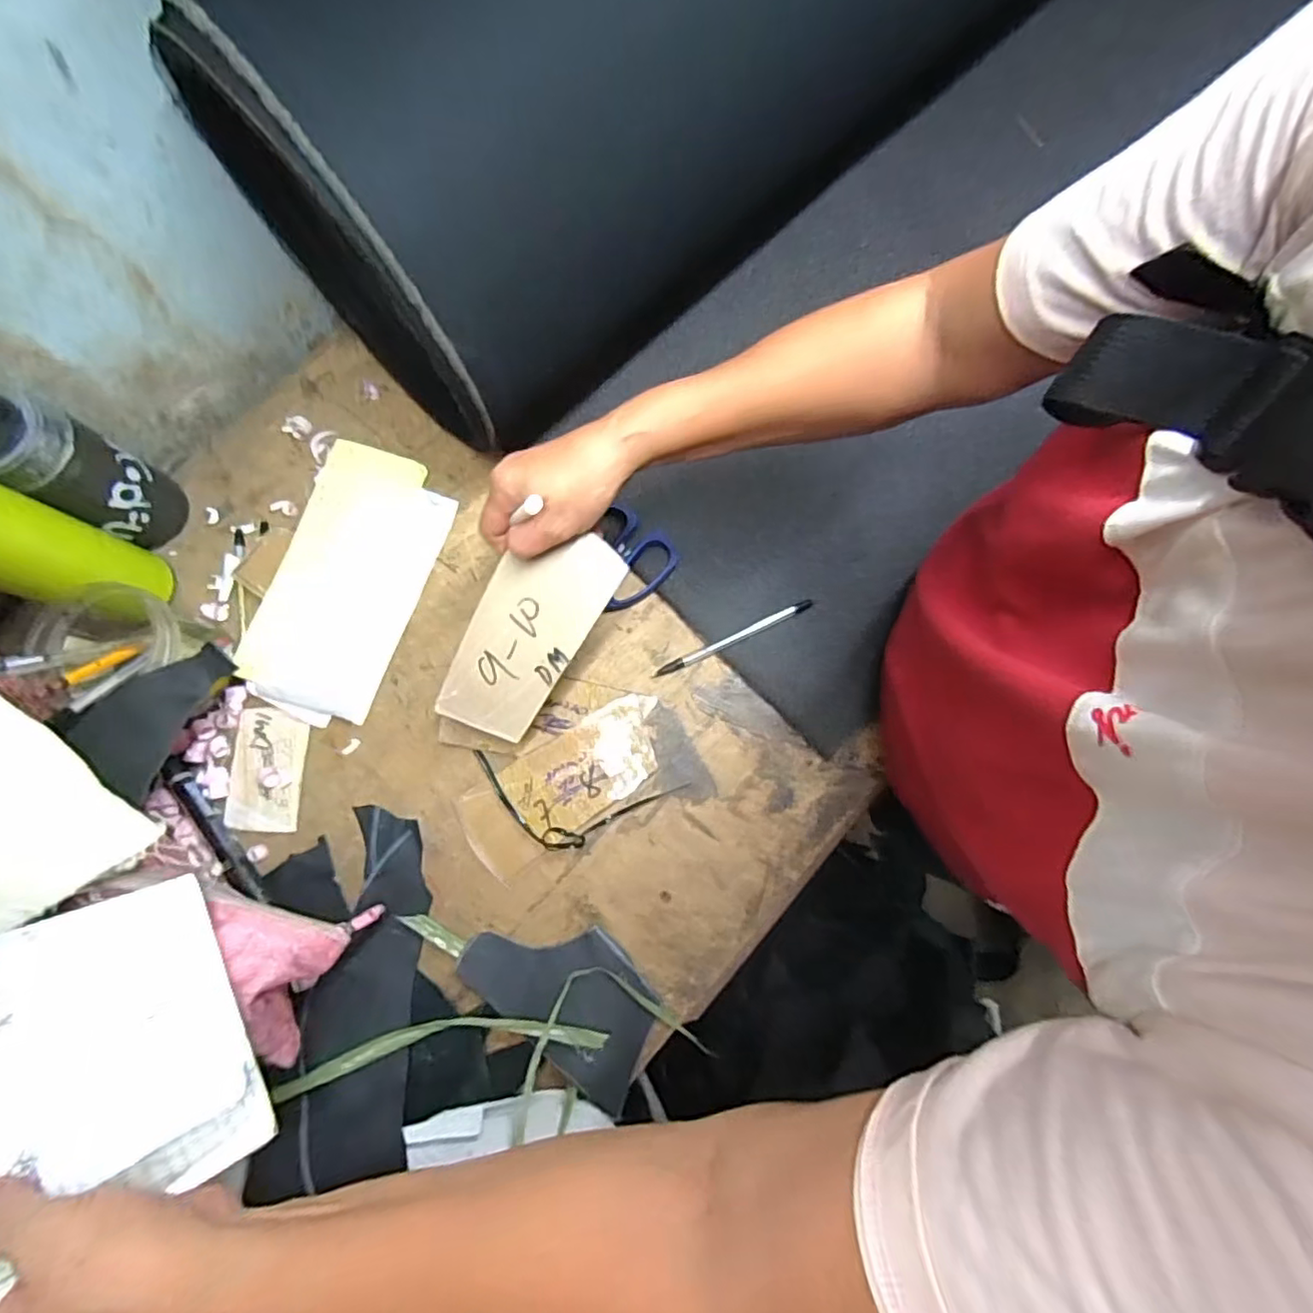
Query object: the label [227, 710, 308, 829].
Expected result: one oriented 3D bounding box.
[{"bbox_3d":[-0.302,0.087,0.473,0.052,0.010,0.091,1,79,0],"label":"label"}]

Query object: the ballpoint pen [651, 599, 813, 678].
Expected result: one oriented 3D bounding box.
[{"bbox_3d":[0.062,-0.015,0.497,0.139,0.007,0.008,-25,80,-5],"label":"ballpoint pen"}]

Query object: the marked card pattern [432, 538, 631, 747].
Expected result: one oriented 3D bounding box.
[{"bbox_3d":[-0.089,-0.013,0.411,0.071,0.009,0.161,33,109,-1],"label":"marked card pattern"}]

